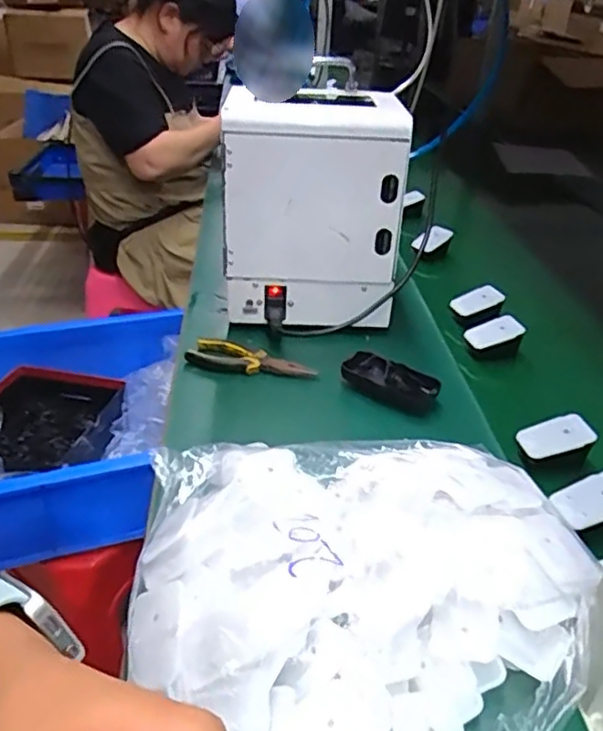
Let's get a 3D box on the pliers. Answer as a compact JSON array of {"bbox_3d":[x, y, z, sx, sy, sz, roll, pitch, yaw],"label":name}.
[{"bbox_3d":[-0.062,-0.004,0.762,0.147,0.016,0.051,13,34,17],"label":"pliers"}]

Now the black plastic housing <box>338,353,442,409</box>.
[{"bbox_3d":[0.100,0.016,0.730,0.103,0.021,0.055,28,40,34],"label":"black plastic housing"}]

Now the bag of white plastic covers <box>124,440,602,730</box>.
[{"bbox_3d":[0.025,0.144,0.491,0.359,0.068,0.311,27,40,33],"label":"bag of white plastic covers"}]

